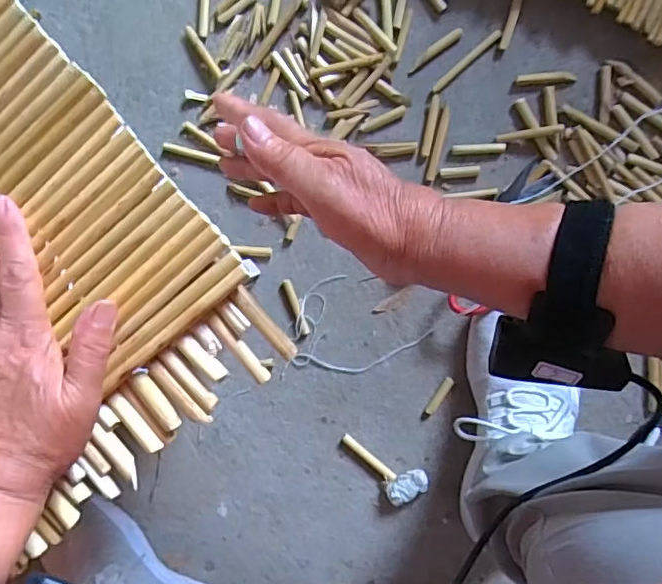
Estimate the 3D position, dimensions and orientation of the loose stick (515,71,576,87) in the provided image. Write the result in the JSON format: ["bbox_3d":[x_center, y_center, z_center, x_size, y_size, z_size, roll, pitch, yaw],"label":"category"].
[{"bbox_3d":[0.193,-0.192,0.514,0.049,0.010,0.011,-3,96,6],"label":"loose stick"}]

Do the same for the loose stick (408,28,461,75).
[{"bbox_3d":[0.095,-0.221,0.523,0.056,0.004,0.010,-34,93,8],"label":"loose stick"}]

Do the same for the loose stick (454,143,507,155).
[{"bbox_3d":[0.137,-0.132,0.527,0.047,0.007,0.009,-1,97,6],"label":"loose stick"}]

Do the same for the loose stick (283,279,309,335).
[{"bbox_3d":[-0.034,0.015,0.562,0.009,0.008,0.056,-21,94,7],"label":"loose stick"}]

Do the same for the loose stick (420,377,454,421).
[{"bbox_3d":[0.104,0.106,0.562,0.008,0.012,0.051,31,99,1],"label":"loose stick"}]

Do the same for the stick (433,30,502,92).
[{"bbox_3d":[0.124,-0.211,0.521,0.075,0.004,0.010,-40,92,8],"label":"stick"}]

